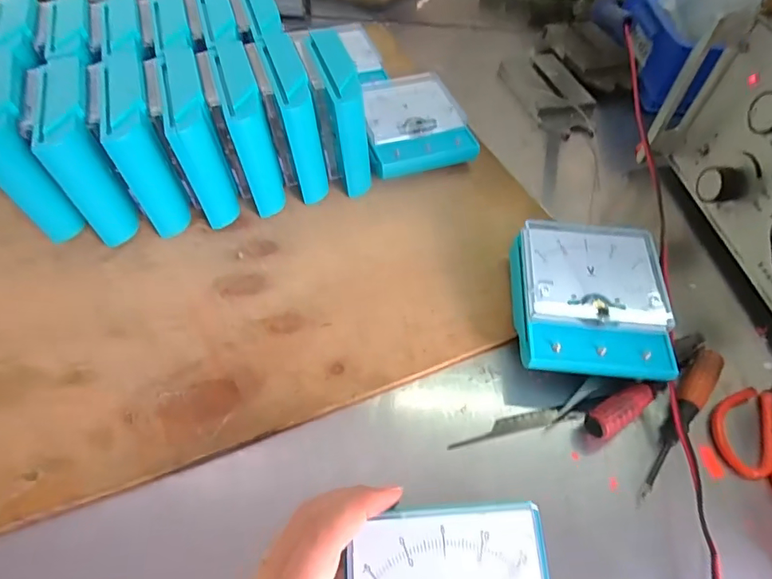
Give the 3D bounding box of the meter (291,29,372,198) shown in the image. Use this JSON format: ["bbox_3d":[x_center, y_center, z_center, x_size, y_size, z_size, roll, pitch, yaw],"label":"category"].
[{"bbox_3d":[-0.049,-0.159,0.434,0.043,0.098,0.116,-13,55,-14],"label":"meter"}]

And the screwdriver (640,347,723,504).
[{"bbox_3d":[0.199,0.089,0.322,0.015,0.021,0.125,35,58,20],"label":"screwdriver"}]

